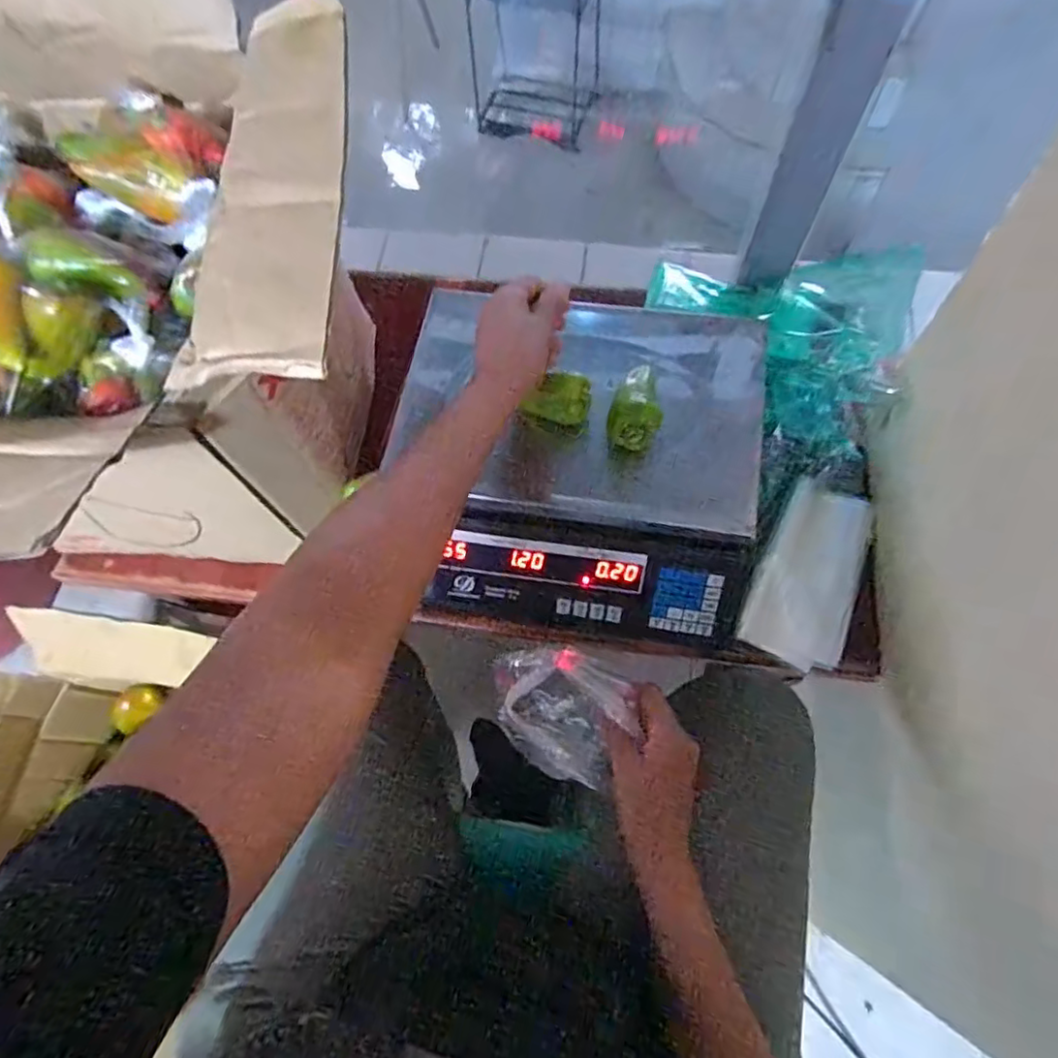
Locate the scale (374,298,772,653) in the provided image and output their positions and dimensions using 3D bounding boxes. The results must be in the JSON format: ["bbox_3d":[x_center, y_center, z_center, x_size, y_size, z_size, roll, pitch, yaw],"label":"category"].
[{"bbox_3d":[0.054,-0.063,0.587,0.326,0.117,0.303,7,70,5],"label":"scale"}]

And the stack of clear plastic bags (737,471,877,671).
[{"bbox_3d":[0.276,0.042,0.592,0.093,0.010,0.180,21,72,10],"label":"stack of clear plastic bags"}]

